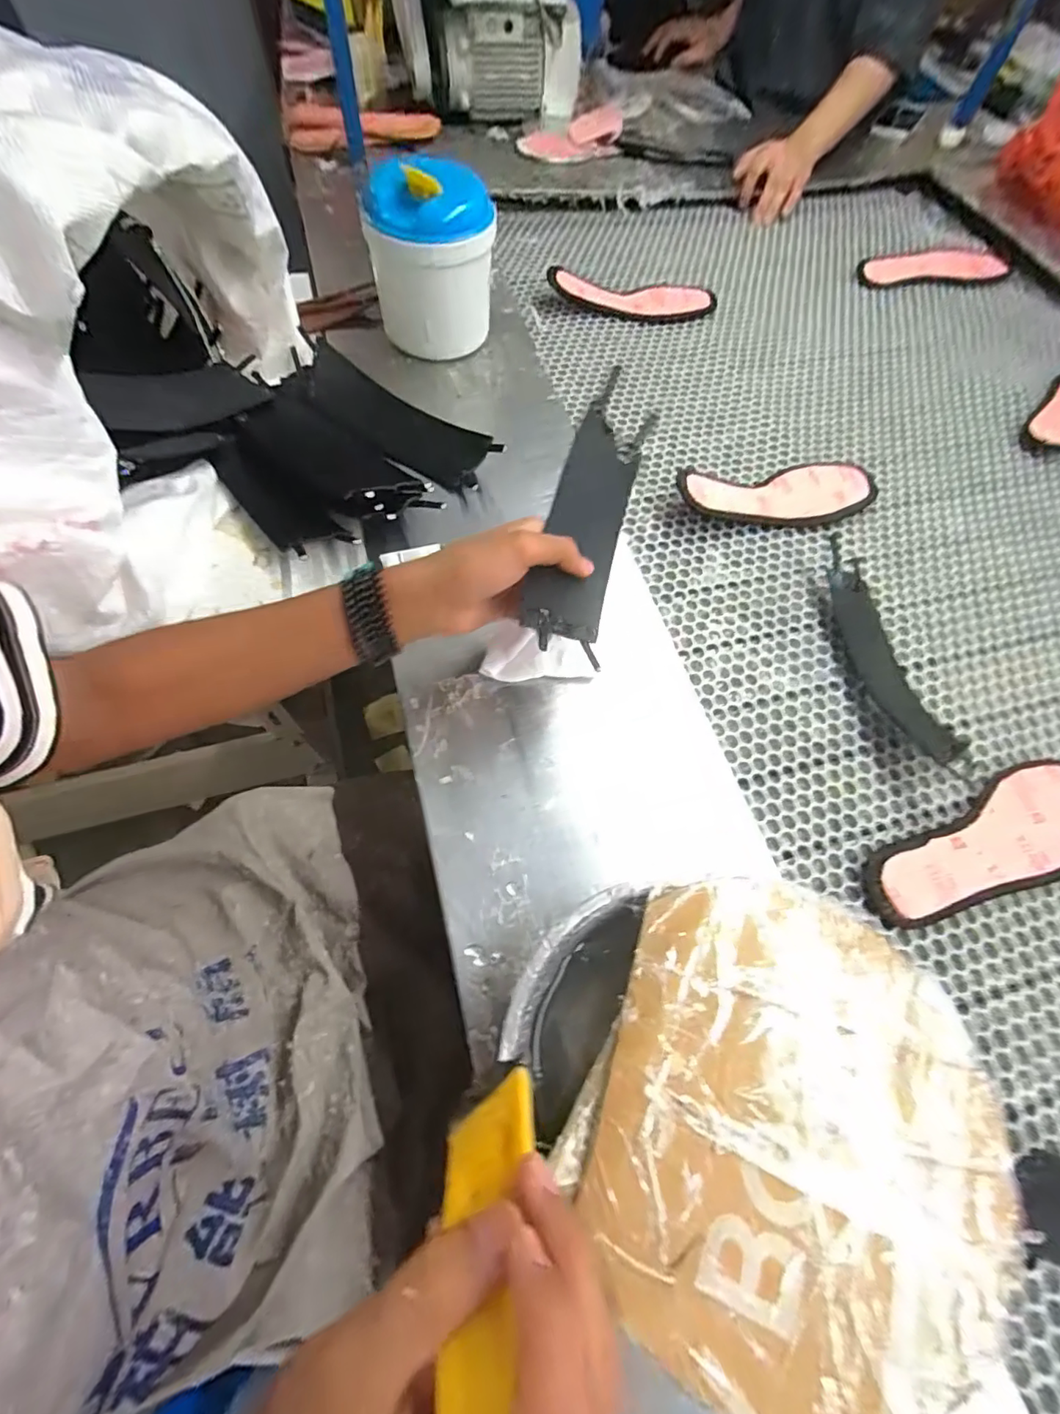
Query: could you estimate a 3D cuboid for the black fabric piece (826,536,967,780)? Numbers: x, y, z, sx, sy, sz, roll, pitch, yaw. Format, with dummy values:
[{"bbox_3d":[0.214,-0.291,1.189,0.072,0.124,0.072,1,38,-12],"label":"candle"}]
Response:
[{"bbox_3d":[0.340,-0.062,0.518,0.060,0.028,0.257,-10,64,-8],"label":"black fabric piece"}]

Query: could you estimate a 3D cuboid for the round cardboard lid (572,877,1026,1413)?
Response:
[{"bbox_3d":[0.139,0.209,0.272,0.195,0.009,0.219,20,64,7],"label":"round cardboard lid"}]

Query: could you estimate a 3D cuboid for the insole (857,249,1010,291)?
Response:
[{"bbox_3d":[0.652,-0.701,0.858,0.247,0.013,0.090,-10,64,-8],"label":"insole"}]

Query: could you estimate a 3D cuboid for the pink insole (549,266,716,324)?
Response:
[{"bbox_3d":[0.148,-0.583,0.759,0.240,0.027,0.092,1,63,-2],"label":"pink insole"}]

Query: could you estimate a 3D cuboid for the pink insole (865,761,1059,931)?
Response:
[{"bbox_3d":[0.380,0.115,0.438,0.250,0.016,0.079,-23,67,-14],"label":"pink insole"}]

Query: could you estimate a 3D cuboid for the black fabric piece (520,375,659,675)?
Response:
[{"bbox_3d":[0.046,-0.147,0.407,0.062,0.016,0.224,21,74,-20],"label":"black fabric piece"}]

